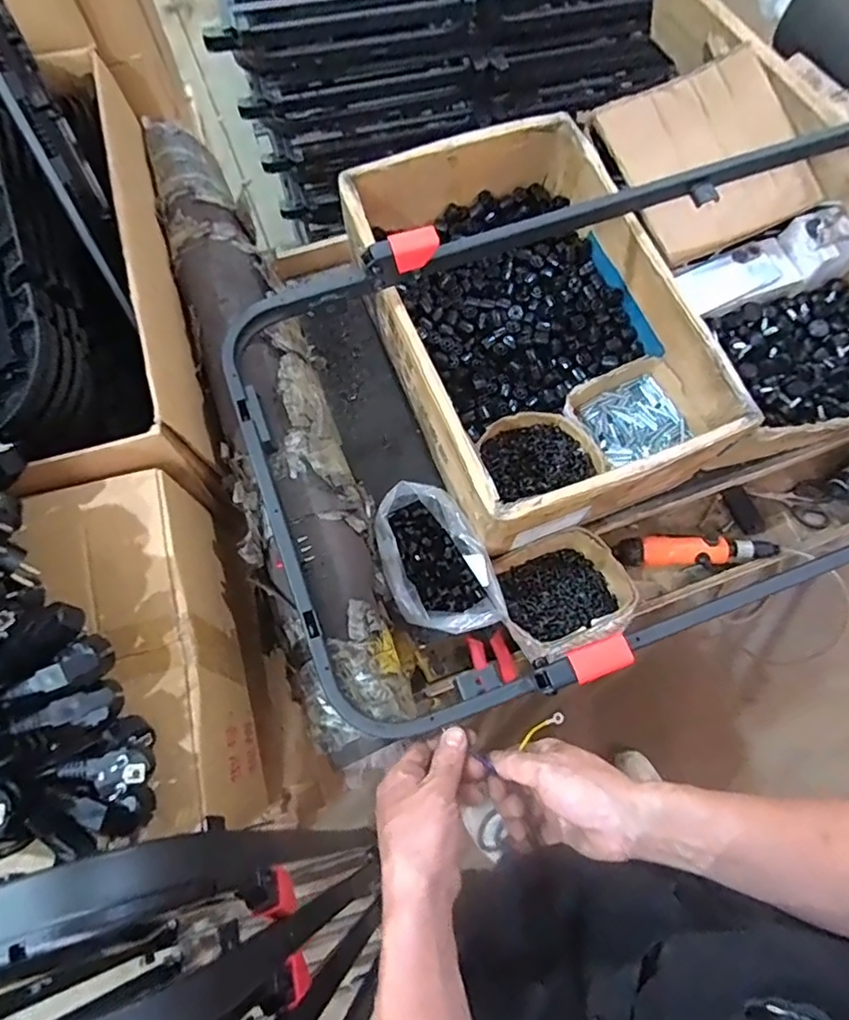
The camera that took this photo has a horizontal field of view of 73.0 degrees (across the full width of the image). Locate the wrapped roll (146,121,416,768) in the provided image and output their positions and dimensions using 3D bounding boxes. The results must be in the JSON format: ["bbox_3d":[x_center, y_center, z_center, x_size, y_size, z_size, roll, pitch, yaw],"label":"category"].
[{"bbox_3d":[-0.185,-0.134,0.670,0.134,0.106,0.812,-20,73,-7],"label":"wrapped roll"}]

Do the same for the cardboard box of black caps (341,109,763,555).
[{"bbox_3d":[0.139,-0.249,0.775,0.362,0.152,0.533,-21,73,-7],"label":"cardboard box of black caps"}]

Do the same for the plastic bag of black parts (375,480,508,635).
[{"bbox_3d":[0.013,0.066,0.716,0.124,0.100,0.189,-20,73,-7],"label":"plastic bag of black parts"}]

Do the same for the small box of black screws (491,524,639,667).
[{"bbox_3d":[0.176,0.108,0.737,0.161,0.075,0.147,-22,73,-7],"label":"small box of black screws"}]

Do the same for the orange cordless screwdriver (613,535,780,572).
[{"bbox_3d":[0.380,0.060,0.806,0.219,0.036,0.048,4,72,1],"label":"orange cordless screwdriver"}]

